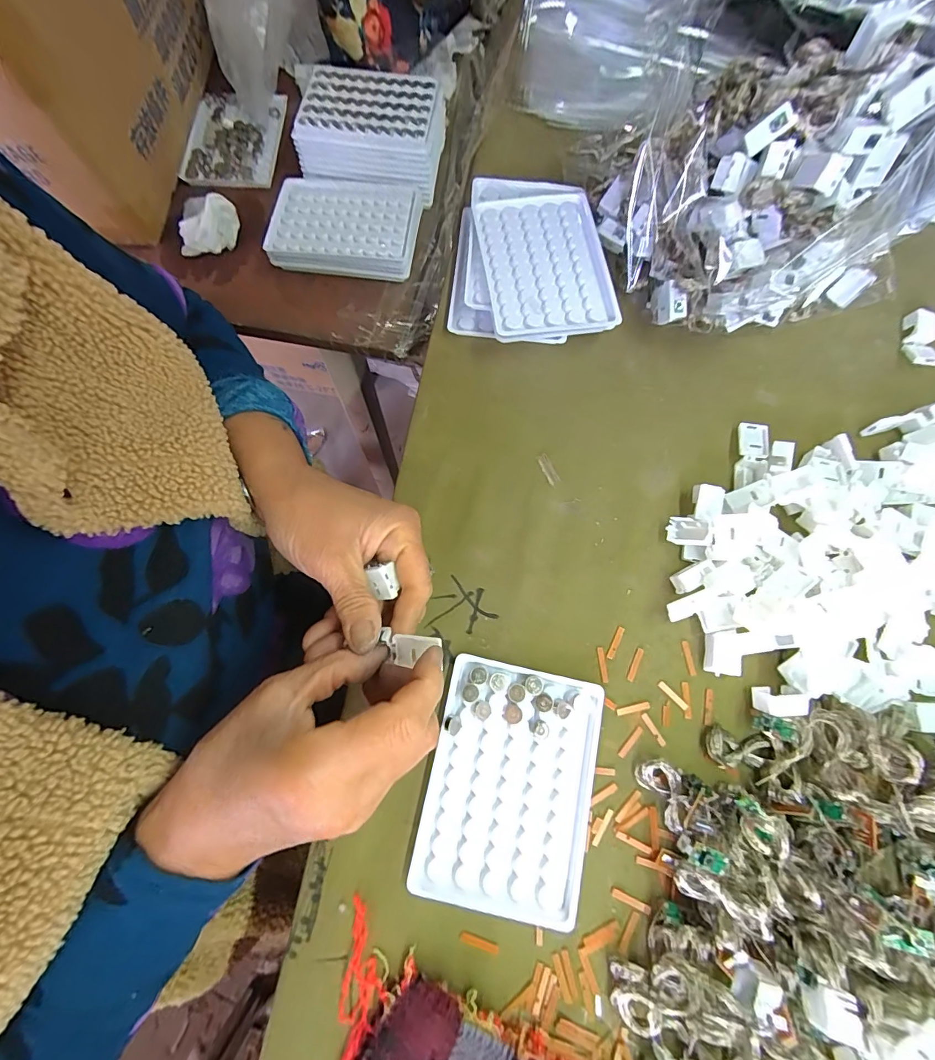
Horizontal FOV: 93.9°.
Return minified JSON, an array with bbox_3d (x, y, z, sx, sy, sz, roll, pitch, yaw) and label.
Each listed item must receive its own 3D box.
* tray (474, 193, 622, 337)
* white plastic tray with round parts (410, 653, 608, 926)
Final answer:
[{"bbox_3d":[0.059,-0.208,0.338,0.091,0.008,0.122,-7,75,-2],"label":"tray"},{"bbox_3d":[0.026,0.150,0.259,0.095,0.016,0.129,12,72,5],"label":"white plastic tray with round parts"}]

